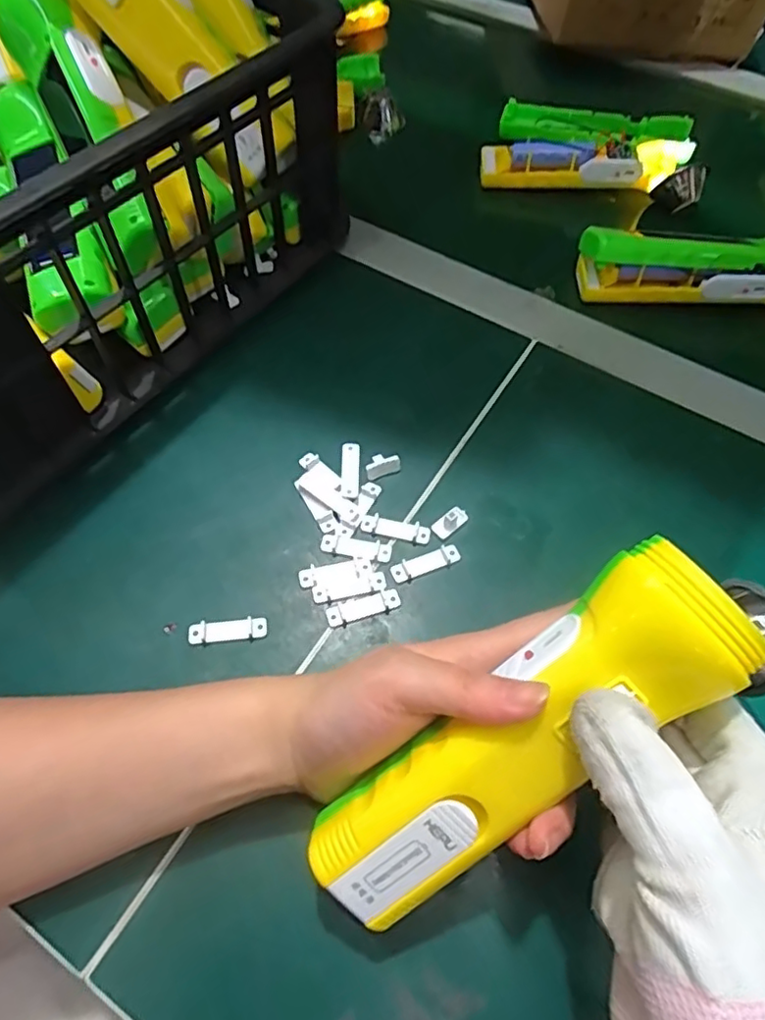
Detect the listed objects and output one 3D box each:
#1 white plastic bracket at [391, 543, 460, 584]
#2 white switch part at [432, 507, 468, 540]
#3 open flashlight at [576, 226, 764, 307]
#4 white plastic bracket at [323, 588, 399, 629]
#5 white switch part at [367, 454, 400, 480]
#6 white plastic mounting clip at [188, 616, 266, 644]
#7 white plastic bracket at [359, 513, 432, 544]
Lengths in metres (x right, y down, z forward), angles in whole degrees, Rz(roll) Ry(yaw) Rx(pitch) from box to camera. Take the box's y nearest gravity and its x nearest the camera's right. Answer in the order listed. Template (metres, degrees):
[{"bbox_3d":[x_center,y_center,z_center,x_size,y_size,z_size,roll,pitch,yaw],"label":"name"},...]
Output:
[{"bbox_3d":[0.023,0.027,0.309,0.037,0.004,0.010,-20,63,-13],"label":"white plastic bracket"},{"bbox_3d":[0.037,0.006,0.319,0.020,0.008,0.010,-36,67,-20],"label":"white switch part"},{"bbox_3d":[0.224,-0.168,0.408,0.167,0.039,0.040,3,60,0],"label":"open flashlight"},{"bbox_3d":[-0.010,0.049,0.296,0.037,0.004,0.011,-16,62,-11],"label":"white plastic bracket"},{"bbox_3d":[-0.001,-0.025,0.336,0.020,0.006,0.012,-23,63,-14],"label":"white switch part"},{"bbox_3d":[-0.076,0.059,0.289,0.037,0.004,0.010,-5,60,-4],"label":"white plastic mounting clip"},{"bbox_3d":[0.007,0.009,0.318,0.038,0.004,0.011,14,60,6],"label":"white plastic bracket"}]

